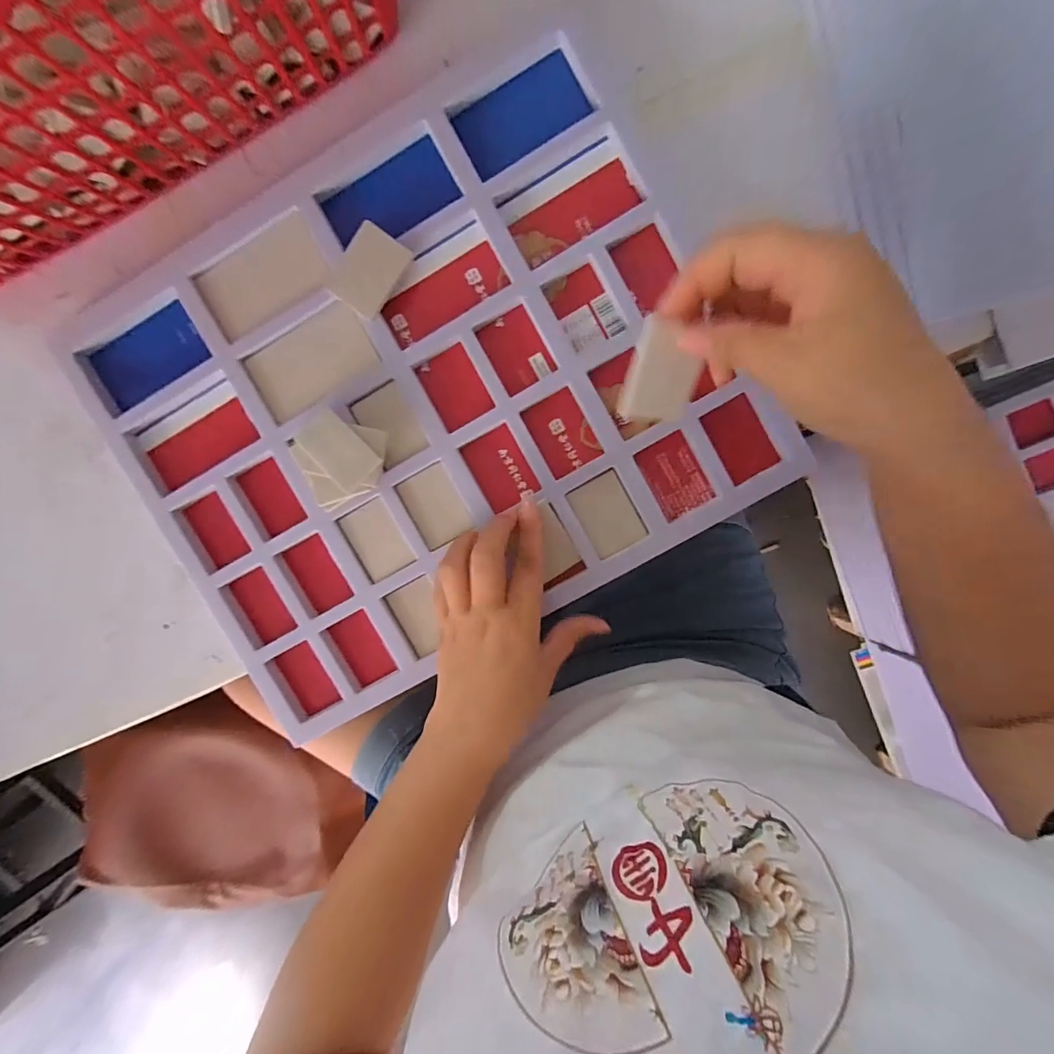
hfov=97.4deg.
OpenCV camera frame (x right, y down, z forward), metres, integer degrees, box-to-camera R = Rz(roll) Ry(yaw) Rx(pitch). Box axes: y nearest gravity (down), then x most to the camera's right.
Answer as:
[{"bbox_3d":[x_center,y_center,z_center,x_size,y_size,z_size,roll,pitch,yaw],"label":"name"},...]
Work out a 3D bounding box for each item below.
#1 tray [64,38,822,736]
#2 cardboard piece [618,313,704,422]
[{"bbox_3d":[-0.072,-0.081,0.323,0.414,0.045,0.325,-28,90,7],"label":"tray"},{"bbox_3d":[0.074,-0.082,0.249,0.036,0.005,0.051,10,130,-5],"label":"cardboard piece"}]

